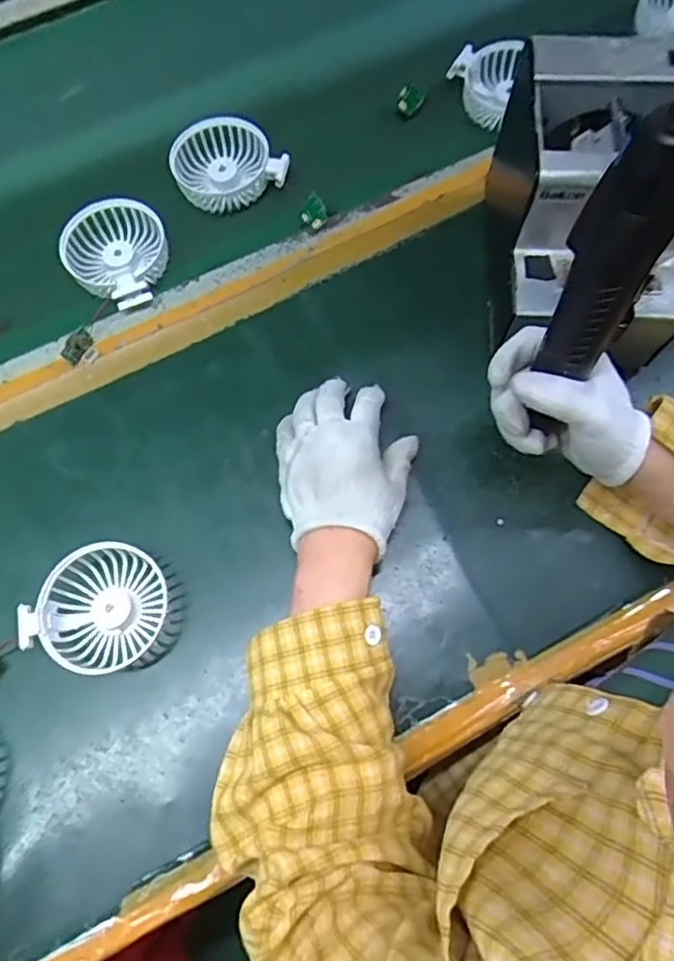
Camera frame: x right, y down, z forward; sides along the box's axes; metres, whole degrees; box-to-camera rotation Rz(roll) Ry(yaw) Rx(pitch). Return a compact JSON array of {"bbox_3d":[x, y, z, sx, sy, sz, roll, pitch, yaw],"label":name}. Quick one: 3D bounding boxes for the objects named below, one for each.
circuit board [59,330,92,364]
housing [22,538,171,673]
[{"bbox_3d":[-0.215,-0.111,0.511,0.008,0.016,0.028,30,78,40],"label":"circuit board"},{"bbox_3d":[-0.168,0.092,0.448,0.082,0.034,0.090,35,76,9],"label":"housing"}]

